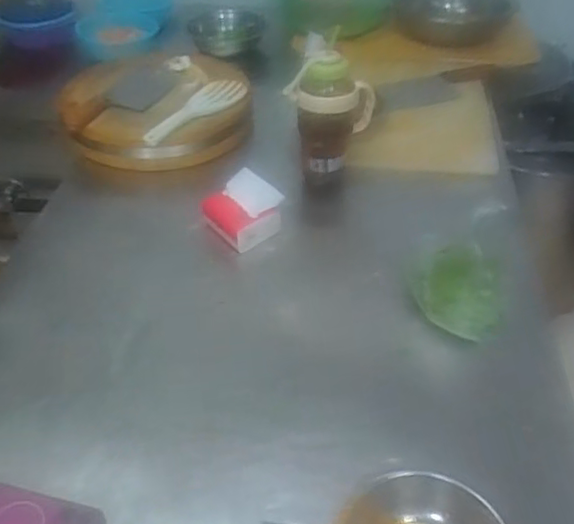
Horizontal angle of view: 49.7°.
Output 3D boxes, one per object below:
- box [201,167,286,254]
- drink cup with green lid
[{"bbox_3d":[-0.065,-0.085,0.988,0.098,0.068,0.098,-34,52,-31],"label":"box"},{"bbox_3d":[0.077,-0.247,1.068,0.094,0.227,0.125,26,48,26],"label":"drink cup with green lid"}]

